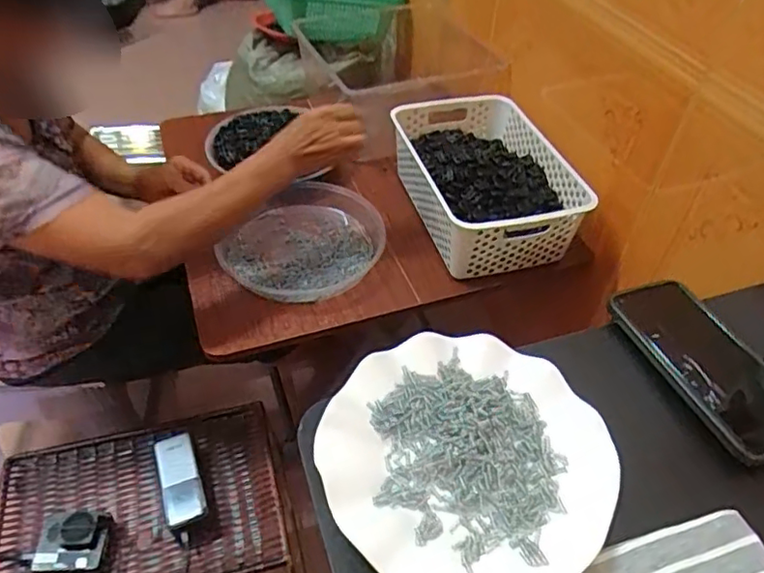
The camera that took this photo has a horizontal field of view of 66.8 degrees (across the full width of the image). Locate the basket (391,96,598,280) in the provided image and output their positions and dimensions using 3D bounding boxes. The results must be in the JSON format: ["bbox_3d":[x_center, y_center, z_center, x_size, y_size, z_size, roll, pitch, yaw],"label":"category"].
[{"bbox_3d":[0.151,-0.159,0.866,0.203,0.096,0.317,-12,47,-13],"label":"basket"}]

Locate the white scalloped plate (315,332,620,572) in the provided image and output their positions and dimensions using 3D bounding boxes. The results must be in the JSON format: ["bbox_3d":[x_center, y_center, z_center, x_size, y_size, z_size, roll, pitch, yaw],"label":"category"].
[{"bbox_3d":[0.053,0.111,0.380,0.177,0.021,0.177,1,46,-1],"label":"white scalloped plate"}]

